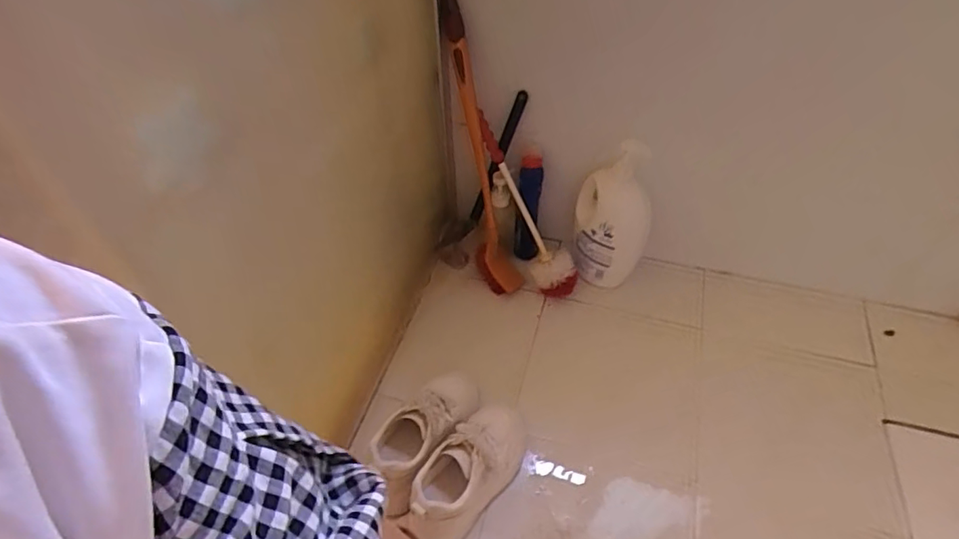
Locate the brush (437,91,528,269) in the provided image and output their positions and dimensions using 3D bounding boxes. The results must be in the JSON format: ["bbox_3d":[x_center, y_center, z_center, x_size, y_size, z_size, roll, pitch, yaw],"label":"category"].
[{"bbox_3d":[0.002,-0.165,1.046,0.069,0.391,0.071,0,45,-28],"label":"brush"}]

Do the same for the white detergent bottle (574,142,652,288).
[{"bbox_3d":[0.248,-0.088,1.018,0.137,0.296,0.095,10,49,10],"label":"white detergent bottle"}]

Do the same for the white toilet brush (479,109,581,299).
[{"bbox_3d":[0.085,-0.115,1.037,0.066,0.376,0.090,-30,14,-24],"label":"white toilet brush"}]

